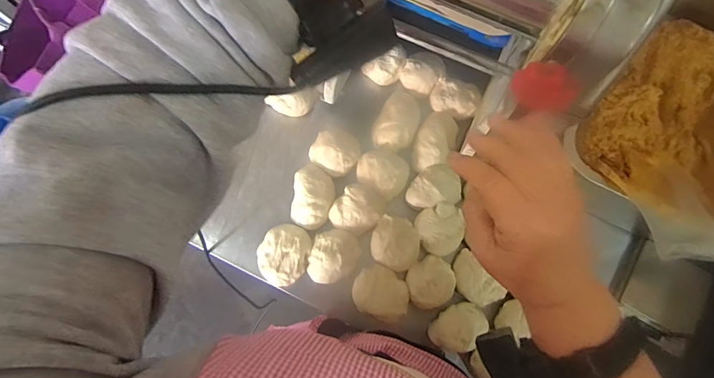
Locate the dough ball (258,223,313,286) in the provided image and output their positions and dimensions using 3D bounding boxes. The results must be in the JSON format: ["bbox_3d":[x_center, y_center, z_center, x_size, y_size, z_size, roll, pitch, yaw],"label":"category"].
[{"bbox_3d":[-0.100,0.089,0.555,0.070,0.030,0.081,34,79,6],"label":"dough ball"}]

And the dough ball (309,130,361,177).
[{"bbox_3d":[-0.029,-0.056,0.579,0.066,0.042,0.068,0,77,-1],"label":"dough ball"}]

